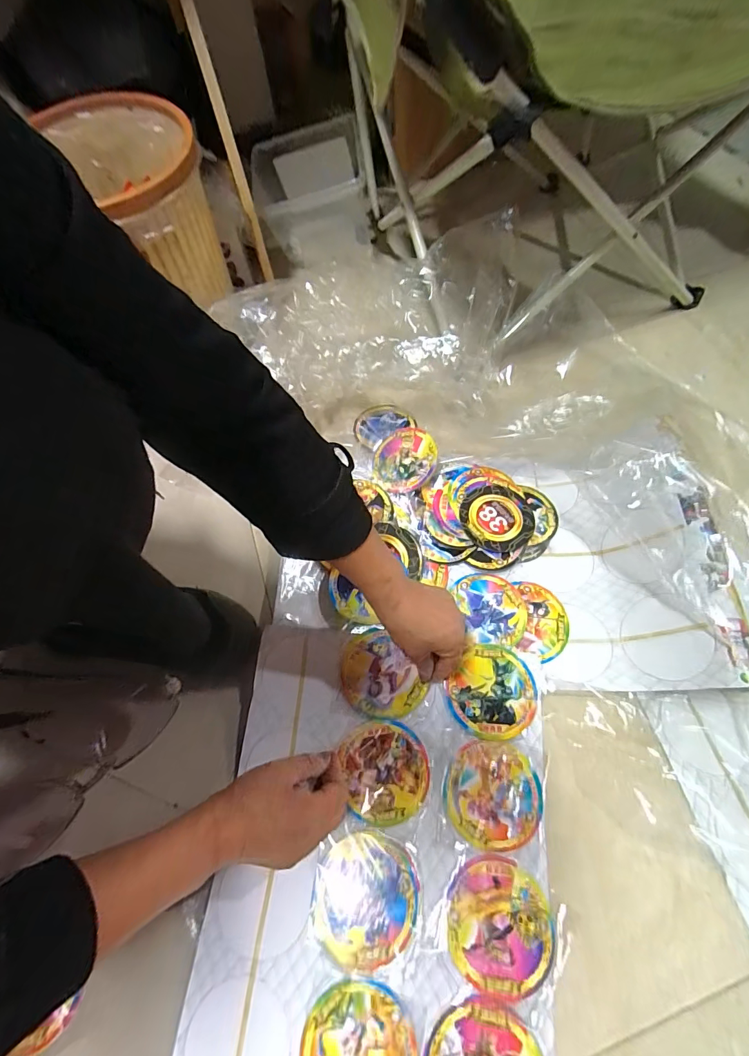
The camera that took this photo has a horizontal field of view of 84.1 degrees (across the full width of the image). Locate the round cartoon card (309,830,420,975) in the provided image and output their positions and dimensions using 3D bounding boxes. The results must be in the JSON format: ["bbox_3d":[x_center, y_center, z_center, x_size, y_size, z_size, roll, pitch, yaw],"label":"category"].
[{"bbox_3d":[-0.009,0.344,0.385,0.093,0.009,0.094,0,64,0],"label":"round cartoon card"}]

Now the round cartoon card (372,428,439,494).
[{"bbox_3d":[0.042,-0.097,0.587,0.094,0.007,0.092,-9,71,25],"label":"round cartoon card"}]

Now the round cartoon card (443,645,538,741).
[{"bbox_3d":[0.131,0.180,0.460,0.090,0.005,0.097,-1,66,3],"label":"round cartoon card"}]

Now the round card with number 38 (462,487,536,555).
[{"bbox_3d":[0.163,-0.013,0.548,0.094,0.007,0.094,0,66,0],"label":"round card with number 38"}]

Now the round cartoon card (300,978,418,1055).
[{"bbox_3d":[-0.013,0.439,0.344,0.093,0.006,0.093,0,64,0],"label":"round cartoon card"}]

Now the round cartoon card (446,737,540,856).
[{"bbox_3d":[0.119,0.269,0.421,0.093,0.006,0.093,0,64,0],"label":"round cartoon card"}]

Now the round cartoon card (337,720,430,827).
[{"bbox_3d":[0.012,0.254,0.434,0.087,0.004,0.092,0,64,0],"label":"round cartoon card"}]

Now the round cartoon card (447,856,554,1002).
[{"bbox_3d":[0.113,0.358,0.375,0.090,0.007,0.092,0,64,0],"label":"round cartoon card"}]

